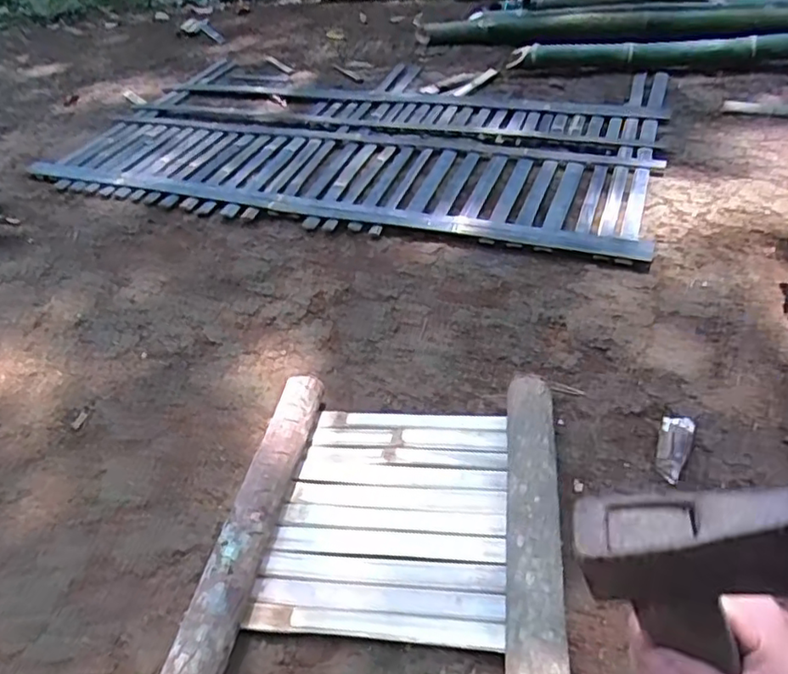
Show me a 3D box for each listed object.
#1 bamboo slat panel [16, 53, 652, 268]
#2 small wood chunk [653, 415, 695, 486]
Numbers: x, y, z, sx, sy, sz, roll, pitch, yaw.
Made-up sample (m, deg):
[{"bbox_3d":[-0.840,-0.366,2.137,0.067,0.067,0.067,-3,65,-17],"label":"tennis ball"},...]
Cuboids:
[{"bbox_3d":[-0.106,-0.532,1.649,1.487,0.038,0.815,9,45,18],"label":"bamboo slat panel"},{"bbox_3d":[0.394,0.147,0.878,0.042,0.045,0.112,15,48,24],"label":"small wood chunk"}]

